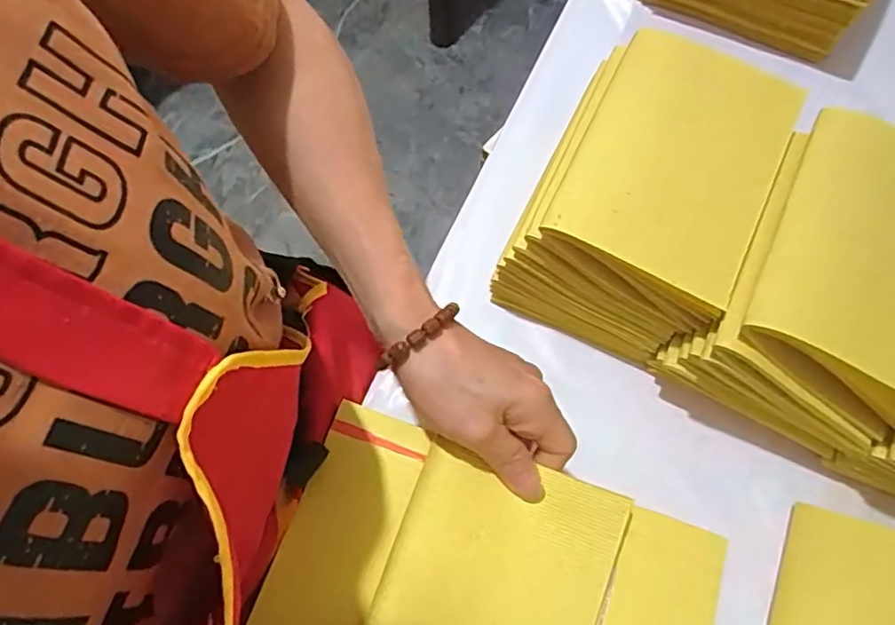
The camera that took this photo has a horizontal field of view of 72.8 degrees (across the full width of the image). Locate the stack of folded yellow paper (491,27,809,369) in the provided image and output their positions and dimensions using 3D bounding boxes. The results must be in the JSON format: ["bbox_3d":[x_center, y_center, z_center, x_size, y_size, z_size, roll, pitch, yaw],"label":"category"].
[{"bbox_3d":[0.127,-0.072,0.396,0.135,0.105,0.173,27,73,11],"label":"stack of folded yellow paper"}]

